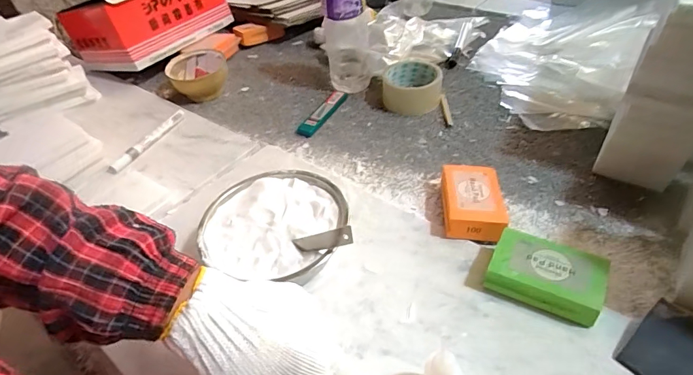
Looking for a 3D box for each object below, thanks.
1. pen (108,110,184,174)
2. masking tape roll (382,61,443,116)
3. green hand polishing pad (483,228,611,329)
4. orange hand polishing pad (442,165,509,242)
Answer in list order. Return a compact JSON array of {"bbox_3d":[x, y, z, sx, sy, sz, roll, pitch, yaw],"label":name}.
[{"bbox_3d":[-0.293,-0.072,0.624,0.013,0.015,0.149,14,41,18],"label":"pen"},{"bbox_3d":[0.101,-0.156,0.648,0.089,0.045,0.088,1,44,8],"label":"masking tape roll"},{"bbox_3d":[0.182,0.081,0.385,0.092,0.033,0.061,20,44,25],"label":"green hand polishing pad"},{"bbox_3d":[0.137,0.016,0.465,0.066,0.039,0.096,2,44,9],"label":"orange hand polishing pad"}]

